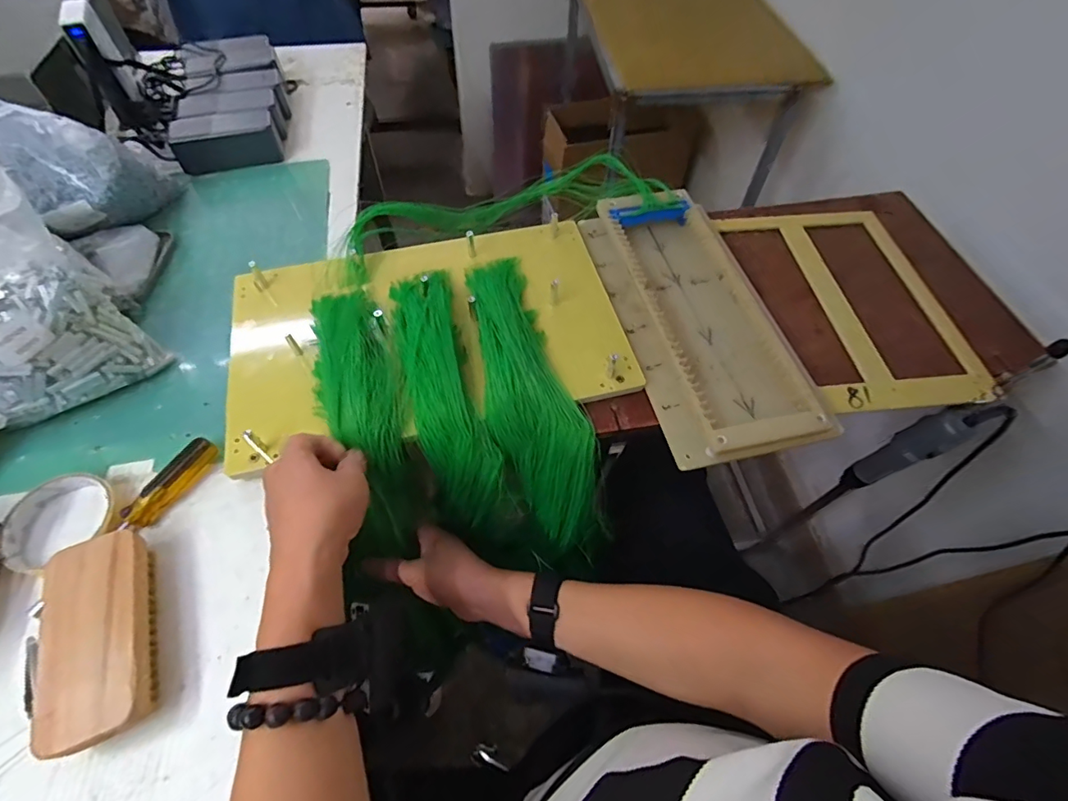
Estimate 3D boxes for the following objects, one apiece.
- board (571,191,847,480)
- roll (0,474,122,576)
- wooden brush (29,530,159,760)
[{"bbox_3d":[0.170,-0.096,0.525,0.158,0.037,0.337,-10,60,-9],"label":"board"},{"bbox_3d":[-0.391,0.095,0.416,0.084,0.021,0.078,1,58,-2],"label":"roll"},{"bbox_3d":[-0.312,0.169,0.360,0.061,0.032,0.137,-19,61,-14],"label":"wooden brush"}]

